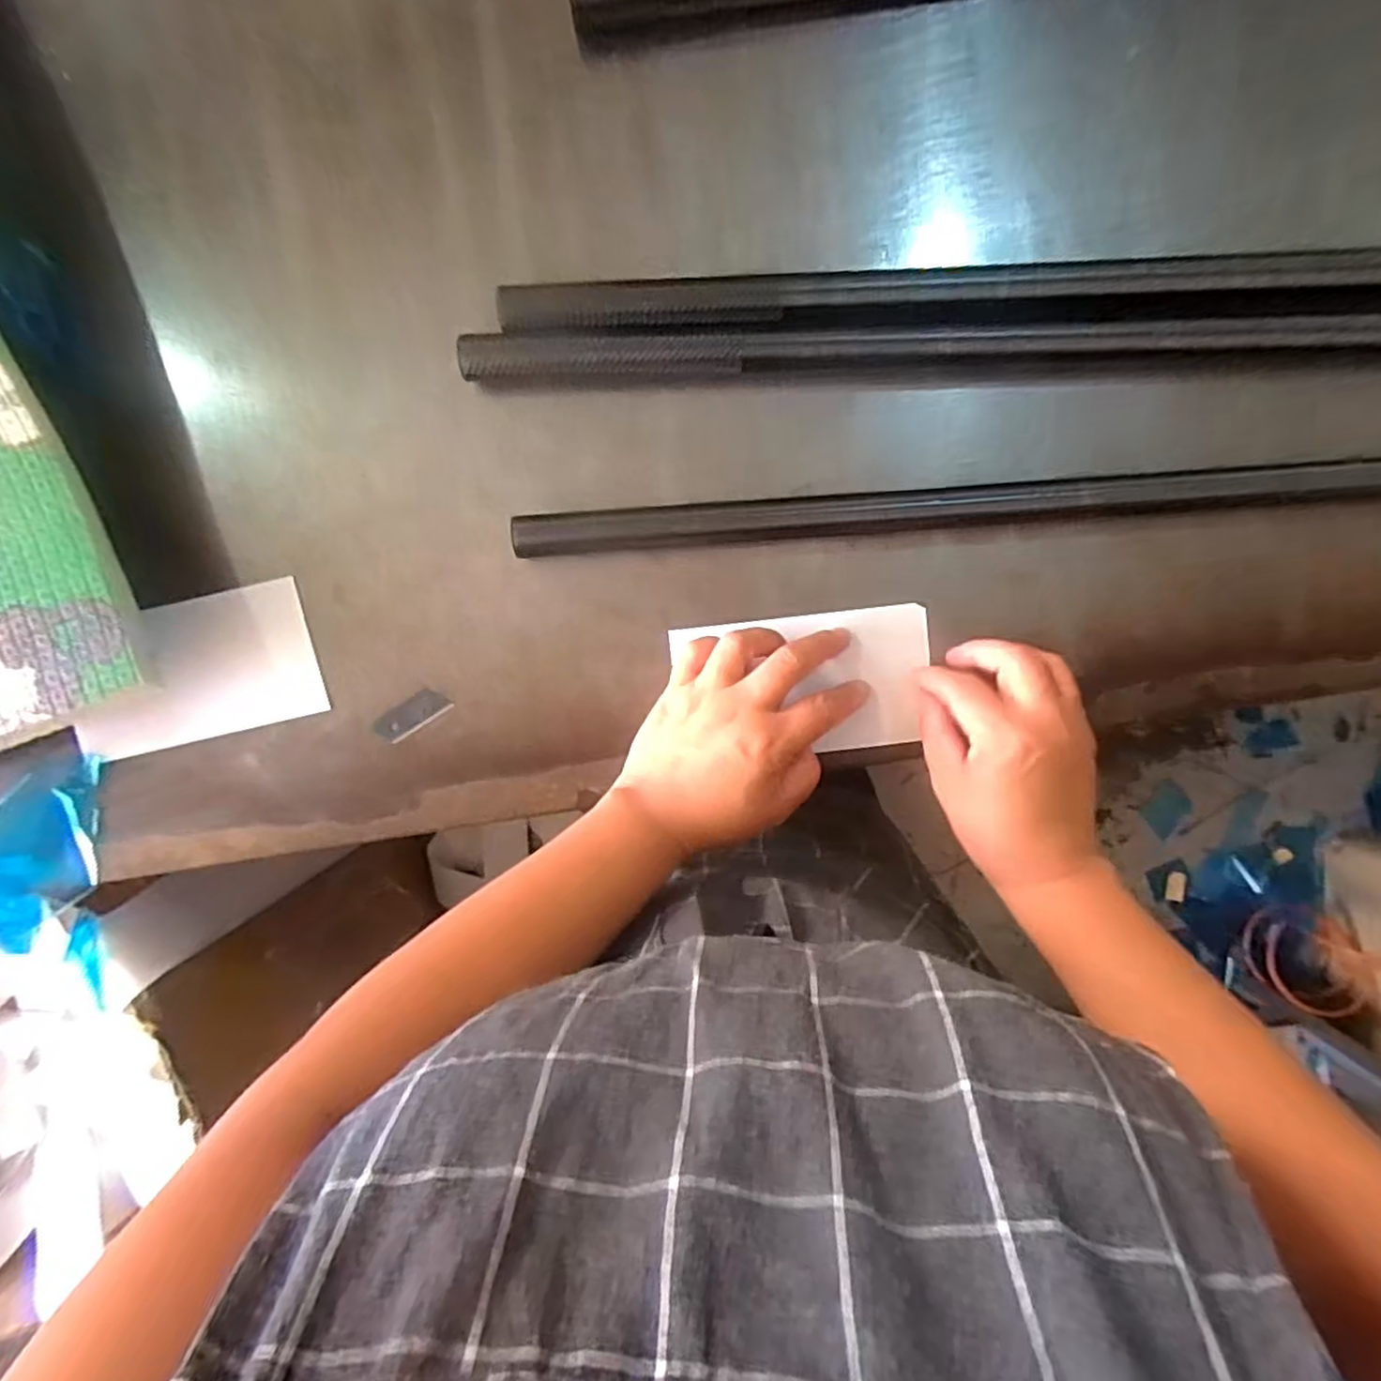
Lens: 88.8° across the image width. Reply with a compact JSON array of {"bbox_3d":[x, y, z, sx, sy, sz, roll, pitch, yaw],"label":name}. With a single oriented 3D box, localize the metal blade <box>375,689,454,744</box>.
[{"bbox_3d":[-0.166,0.014,0.423,0.046,0.007,0.017,-32,95,2],"label":"metal blade"}]

